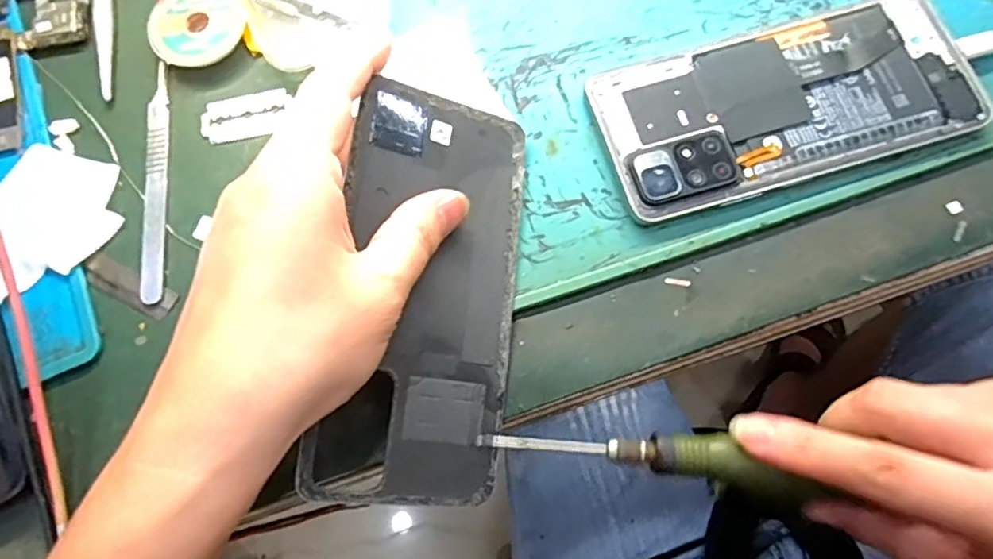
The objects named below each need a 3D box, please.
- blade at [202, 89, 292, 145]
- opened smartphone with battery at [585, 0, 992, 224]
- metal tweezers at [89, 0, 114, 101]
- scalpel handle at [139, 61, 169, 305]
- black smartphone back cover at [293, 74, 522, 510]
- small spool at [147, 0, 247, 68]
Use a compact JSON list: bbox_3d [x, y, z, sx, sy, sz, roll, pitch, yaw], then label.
[{"bbox_3d":[-0.116,-0.076,0.282,0.041,0.004,0.022,-15,74,-3],"label":"blade"},{"bbox_3d":[0.125,-0.078,0.266,0.159,0.011,0.074,-16,74,-3],"label":"opened smartphone with battery"},{"bbox_3d":[-0.191,-0.130,0.294,0.011,0.004,0.094,-12,74,-2],"label":"metal tweezers"},{"bbox_3d":[-0.152,-0.045,0.272,0.011,0.004,0.114,-8,74,-1],"label":"scalpel handle"},{"bbox_3d":[-0.026,0.005,0.237,0.072,0.007,0.159,11,78,-21],"label":"black smartphone back cover"},{"bbox_3d":[-0.141,-0.120,0.288,0.044,0.009,0.040,0,74,1],"label":"small spool"}]

